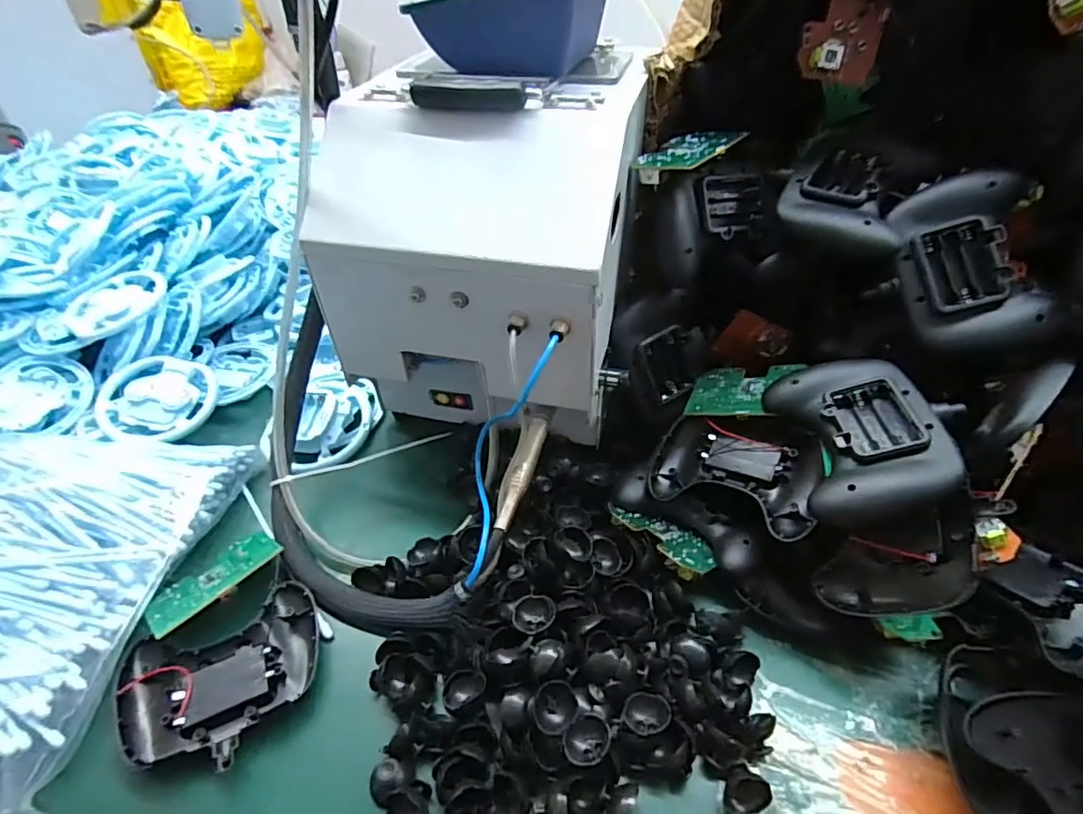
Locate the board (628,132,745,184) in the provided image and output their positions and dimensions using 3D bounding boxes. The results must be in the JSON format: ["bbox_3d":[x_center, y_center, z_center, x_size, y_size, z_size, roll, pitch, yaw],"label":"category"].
[{"bbox_3d":[0.106,-0.183,0.415,0.050,0.015,0.084,25,50,36],"label":"board"}]

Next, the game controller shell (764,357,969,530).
[{"bbox_3d":[0.202,0.019,0.360,0.085,0.034,0.115,-7,44,-3],"label":"game controller shell"}]

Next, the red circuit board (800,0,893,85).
[{"bbox_3d":[0.222,-0.284,0.407,0.058,0.088,0.014,-2,16,6],"label":"red circuit board"}]

